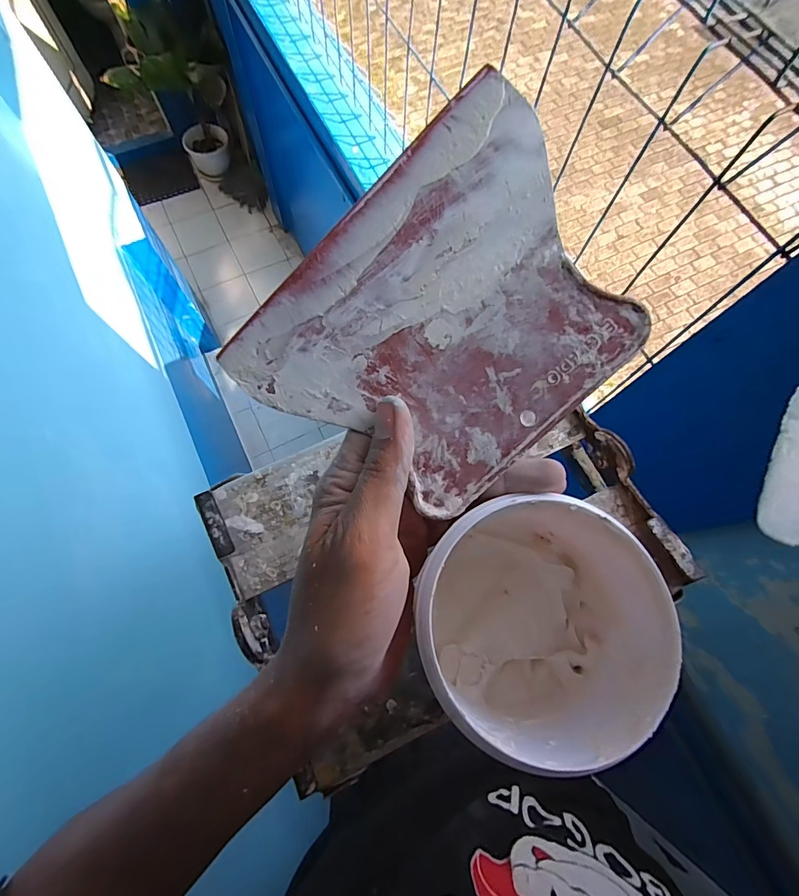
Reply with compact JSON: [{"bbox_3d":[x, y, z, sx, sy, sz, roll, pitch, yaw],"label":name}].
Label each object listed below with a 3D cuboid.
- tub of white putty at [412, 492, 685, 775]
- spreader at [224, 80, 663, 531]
[{"bbox_3d":[0.062,0.088,0.226,0.108,0.108,0.103,1,73,-2],"label":"tub of white putty"},{"bbox_3d":[0.019,-0.053,0.187,0.159,0.004,0.131,-43,94,8],"label":"spreader"}]

